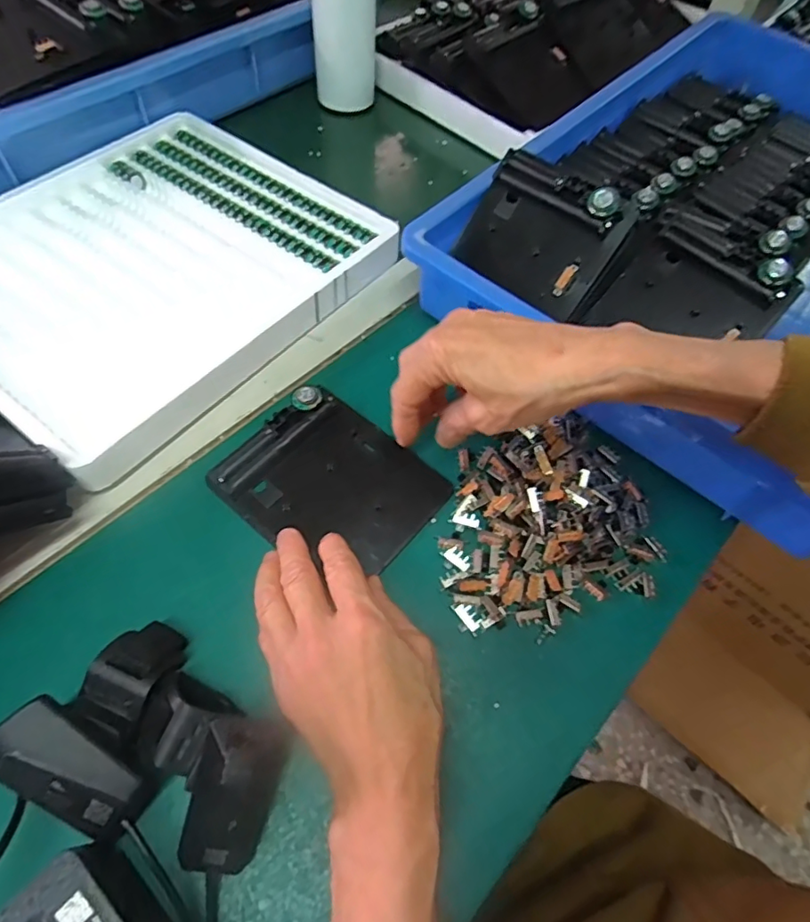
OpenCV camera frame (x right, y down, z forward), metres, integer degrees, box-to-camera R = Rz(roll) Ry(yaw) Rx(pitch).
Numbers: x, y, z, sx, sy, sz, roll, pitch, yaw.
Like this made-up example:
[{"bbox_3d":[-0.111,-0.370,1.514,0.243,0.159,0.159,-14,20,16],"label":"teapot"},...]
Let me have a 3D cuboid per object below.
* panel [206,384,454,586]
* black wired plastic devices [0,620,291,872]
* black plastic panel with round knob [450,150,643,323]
[{"bbox_3d":[-0.047,0.013,0.362,0.126,0.022,0.106,34,64,16],"label":"panel"},{"bbox_3d":[-0.117,0.138,0.261,0.119,0.057,0.086,29,63,14],"label":"black wired plastic devices"},{"bbox_3d":[0.099,-0.168,0.403,0.108,0.022,0.088,37,106,14],"label":"black plastic panel with round knob"}]

